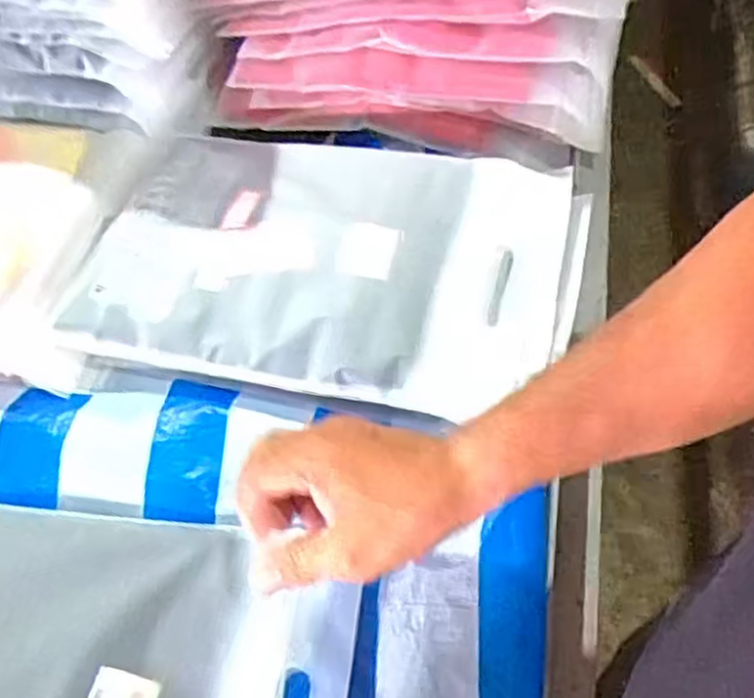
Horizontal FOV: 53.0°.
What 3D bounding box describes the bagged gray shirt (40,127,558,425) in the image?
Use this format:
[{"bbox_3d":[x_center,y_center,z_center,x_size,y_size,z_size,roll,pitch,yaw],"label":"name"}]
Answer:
[{"bbox_3d":[-0.048,-0.081,0.600,0.380,0.044,0.232,10,56,12],"label":"bagged gray shirt"}]

